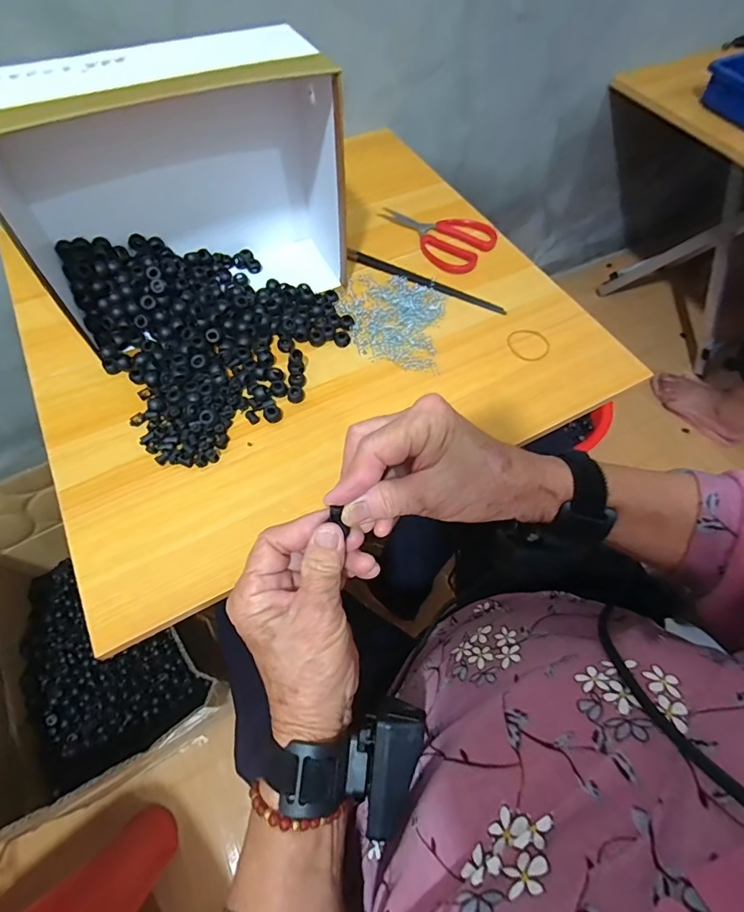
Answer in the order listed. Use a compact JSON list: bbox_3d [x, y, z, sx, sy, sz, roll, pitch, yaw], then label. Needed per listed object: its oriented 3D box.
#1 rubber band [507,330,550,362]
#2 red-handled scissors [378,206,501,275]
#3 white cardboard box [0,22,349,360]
[{"bbox_3d":[0.180,-0.127,0.514,0.046,0.004,0.047,-7,61,-7],"label":"rubber band"},{"bbox_3d":[0.082,-0.303,0.600,0.157,0.007,0.095,34,64,16],"label":"red-handled scissors"},{"bbox_3d":[-0.184,-0.260,0.448,0.321,0.209,0.131,-24,64,-15],"label":"white cardboard box"}]

